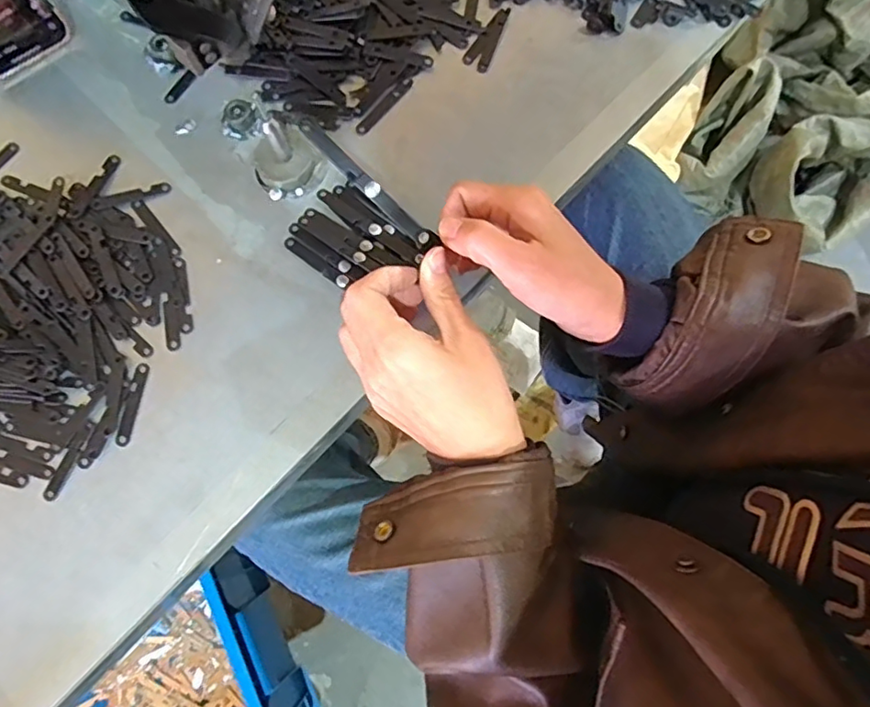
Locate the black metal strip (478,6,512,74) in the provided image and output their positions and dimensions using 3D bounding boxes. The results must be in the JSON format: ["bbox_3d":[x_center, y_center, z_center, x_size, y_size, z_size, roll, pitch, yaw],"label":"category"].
[{"bbox_3d":[0.043,-0.227,0.419,0.008,0.004,0.055,20,79,5],"label":"black metal strip"}]

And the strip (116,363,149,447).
[{"bbox_3d":[-0.190,0.032,0.365,0.008,0.004,0.052,8,78,3],"label":"strip"}]

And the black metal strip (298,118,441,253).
[{"bbox_3d":[-0.035,-0.088,0.306,0.092,0.005,0.009,42,81,-9],"label":"black metal strip"}]

